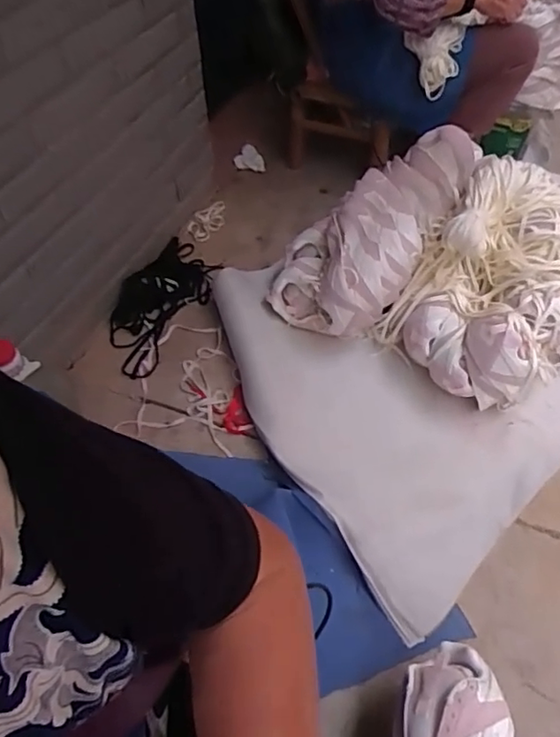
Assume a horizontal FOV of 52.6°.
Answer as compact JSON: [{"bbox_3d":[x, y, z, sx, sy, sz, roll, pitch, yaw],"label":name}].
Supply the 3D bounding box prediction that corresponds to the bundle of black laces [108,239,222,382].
[{"bbox_3d":[-0.265,-0.161,1.255,0.160,0.062,0.401,20,55,13],"label":"bundle of black laces"}]

